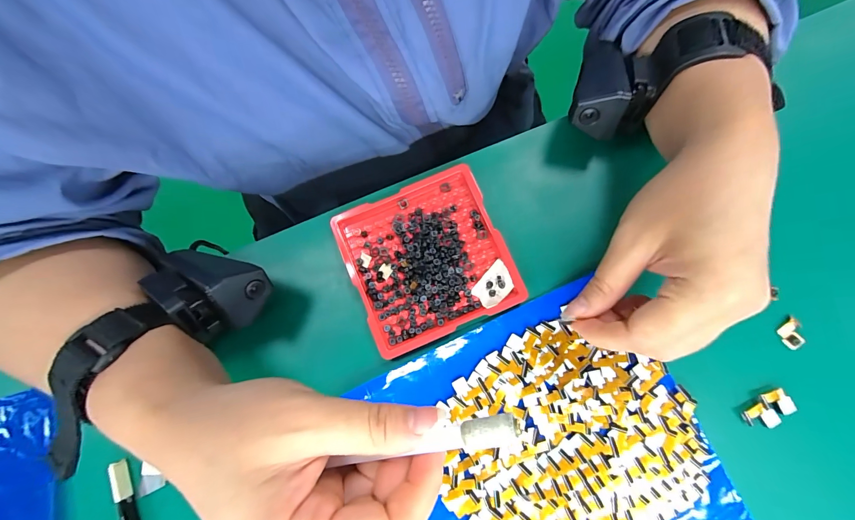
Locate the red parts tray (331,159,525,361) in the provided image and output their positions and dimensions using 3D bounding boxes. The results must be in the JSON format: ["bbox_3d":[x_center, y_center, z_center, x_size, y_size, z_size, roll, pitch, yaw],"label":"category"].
[{"bbox_3d":[-0.001,0.000,0.240,0.099,0.010,0.100,-24,79,-4],"label":"red parts tray"}]

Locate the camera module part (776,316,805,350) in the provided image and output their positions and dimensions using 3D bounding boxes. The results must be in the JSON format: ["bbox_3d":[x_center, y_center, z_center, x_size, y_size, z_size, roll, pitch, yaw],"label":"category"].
[{"bbox_3d":[0.230,0.046,0.229,0.005,0.012,0.020,-3,79,0],"label":"camera module part"}]

